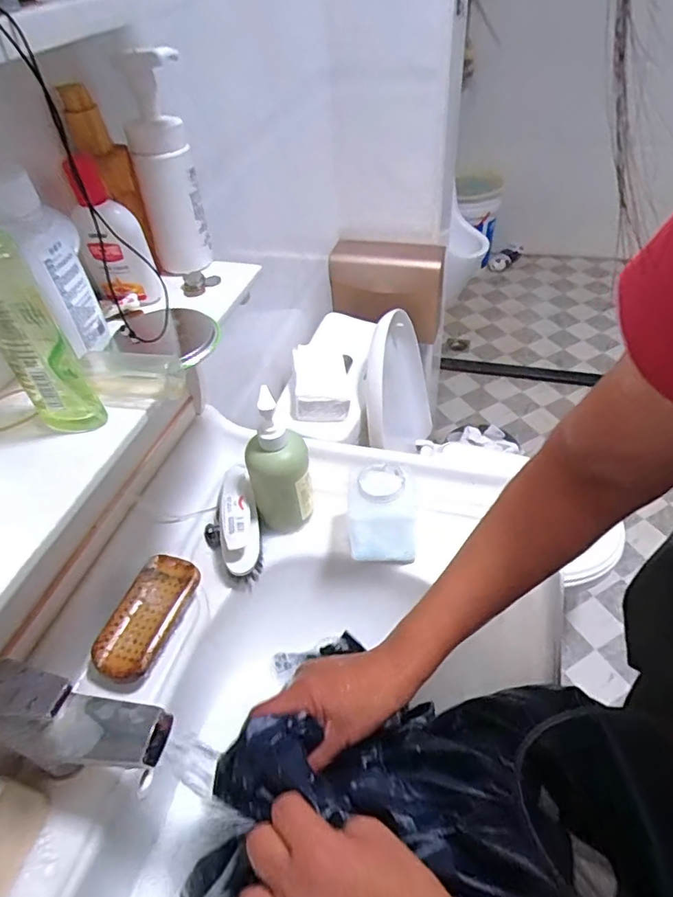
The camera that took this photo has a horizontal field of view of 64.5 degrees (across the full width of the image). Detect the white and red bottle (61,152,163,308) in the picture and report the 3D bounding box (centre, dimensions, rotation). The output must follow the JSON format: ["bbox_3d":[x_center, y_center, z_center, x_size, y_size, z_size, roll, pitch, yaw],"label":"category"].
[{"bbox_3d":[-0.184,-0.171,0.432,0.053,0.111,0.038,-30,50,-23],"label":"white and red bottle"}]

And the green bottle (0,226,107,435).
[{"bbox_3d":[-0.191,-0.075,0.326,0.036,0.144,0.040,-27,49,-20],"label":"green bottle"}]

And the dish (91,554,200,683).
[{"bbox_3d":[-0.187,0.167,0.534,0.057,0.028,0.126,12,47,17],"label":"dish"}]

